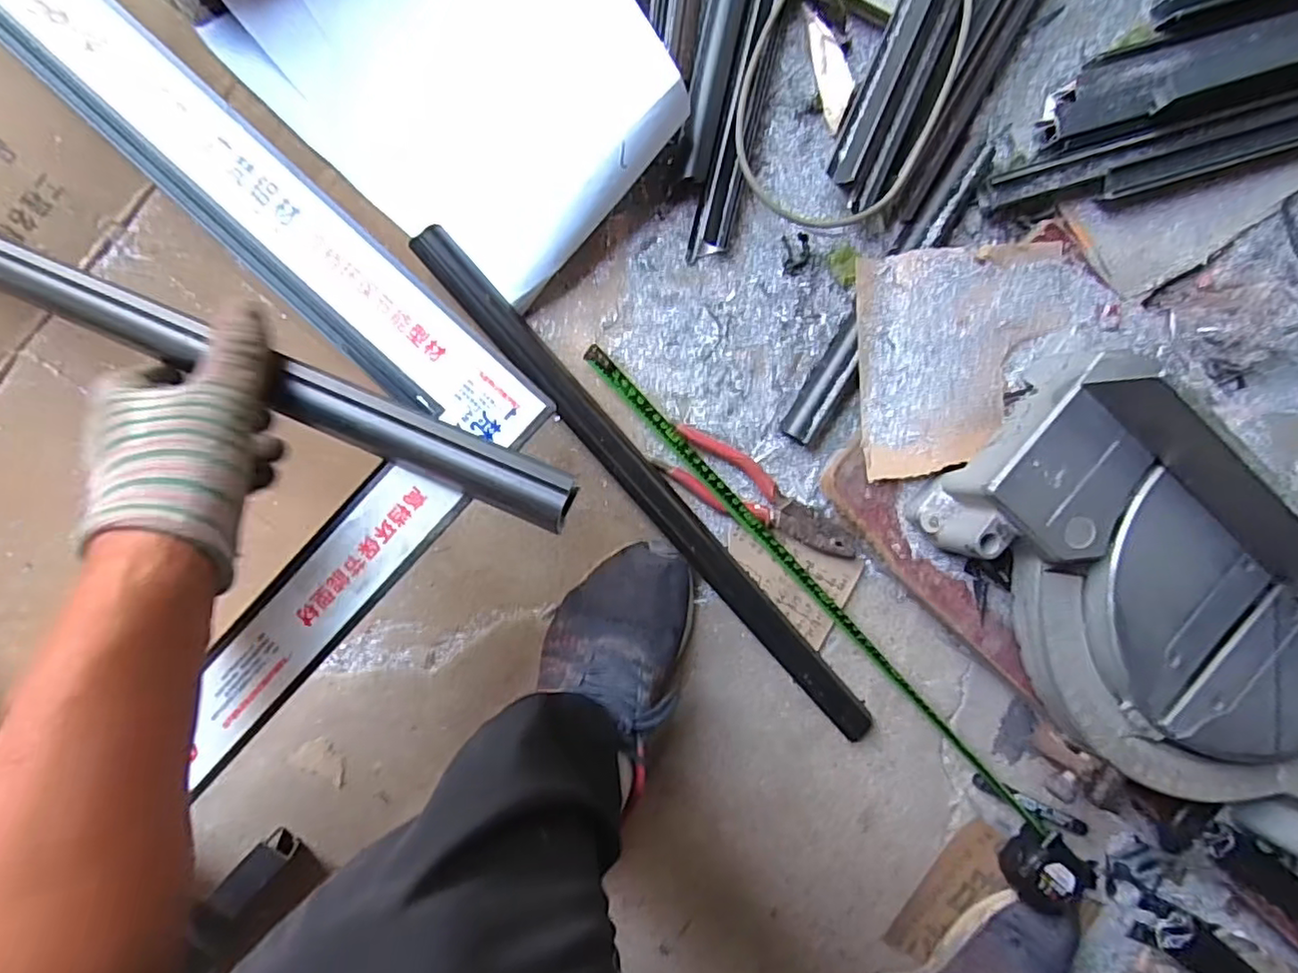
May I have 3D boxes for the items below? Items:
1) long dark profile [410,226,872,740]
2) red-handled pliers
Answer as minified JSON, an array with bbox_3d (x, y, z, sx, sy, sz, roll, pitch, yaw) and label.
[{"bbox_3d":[0.010,0.013,0.528,0.035,0.028,0.552,-42,96,-1],"label":"long dark profile"},{"bbox_3d":[0.099,0.012,0.543,0.185,0.014,0.055,30,91,-6],"label":"red-handled pliers"}]

